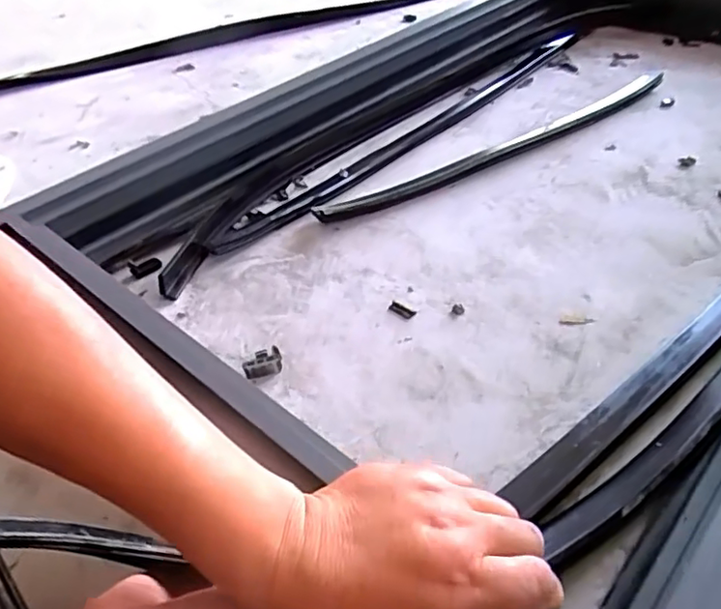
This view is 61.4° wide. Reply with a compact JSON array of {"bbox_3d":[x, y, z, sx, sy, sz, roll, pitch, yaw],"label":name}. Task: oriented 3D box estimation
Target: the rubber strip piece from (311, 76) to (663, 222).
[{"bbox_3d":[0.185,-0.198,0.729,0.543,0.019,0.042,-27,47,-24],"label":"rubber strip piece"}]

